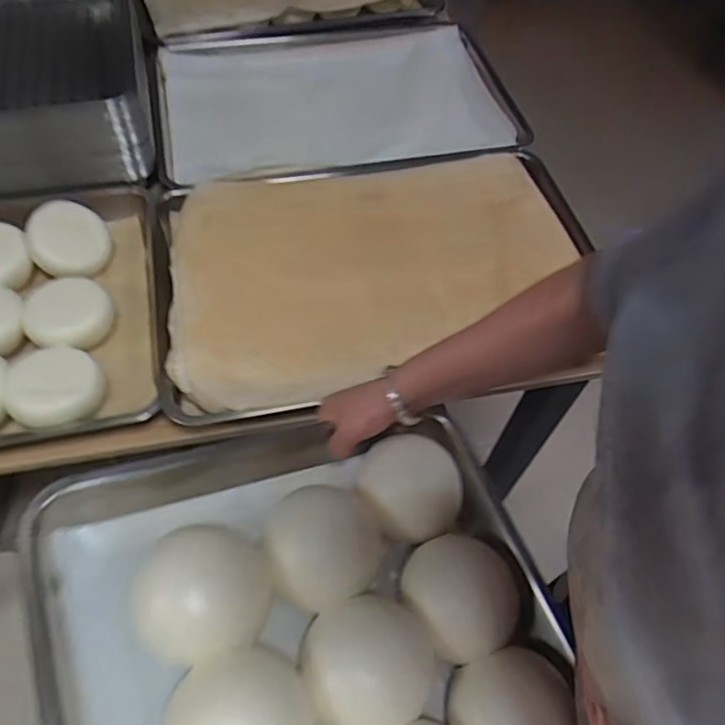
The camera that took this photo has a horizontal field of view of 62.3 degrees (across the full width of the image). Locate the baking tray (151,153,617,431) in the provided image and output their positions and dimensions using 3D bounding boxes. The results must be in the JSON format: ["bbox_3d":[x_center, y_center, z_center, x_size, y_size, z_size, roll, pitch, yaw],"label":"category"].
[{"bbox_3d":[0.015,-0.128,0.785,0.548,0.050,0.405,-9,55,-8],"label":"baking tray"}]

